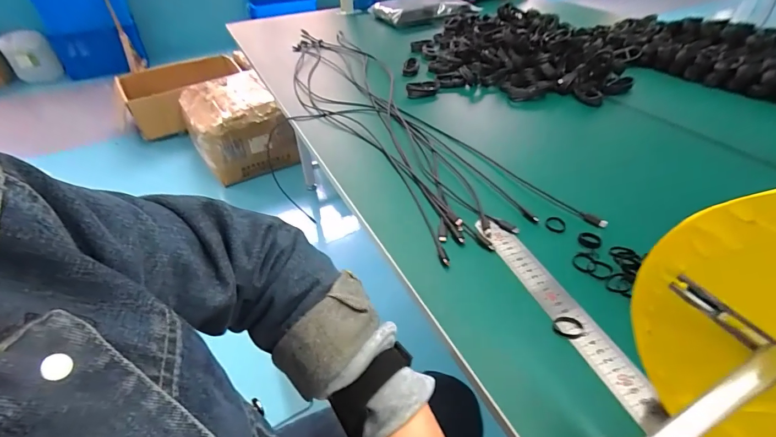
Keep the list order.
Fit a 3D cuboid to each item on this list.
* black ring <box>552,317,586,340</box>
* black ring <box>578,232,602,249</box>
[{"bbox_3d":[0.182,0.111,0.380,0.028,0.005,0.025,0,40,3],"label":"black ring"},{"bbox_3d":[0.251,0.026,0.465,0.025,0.004,0.028,22,46,25],"label":"black ring"}]

